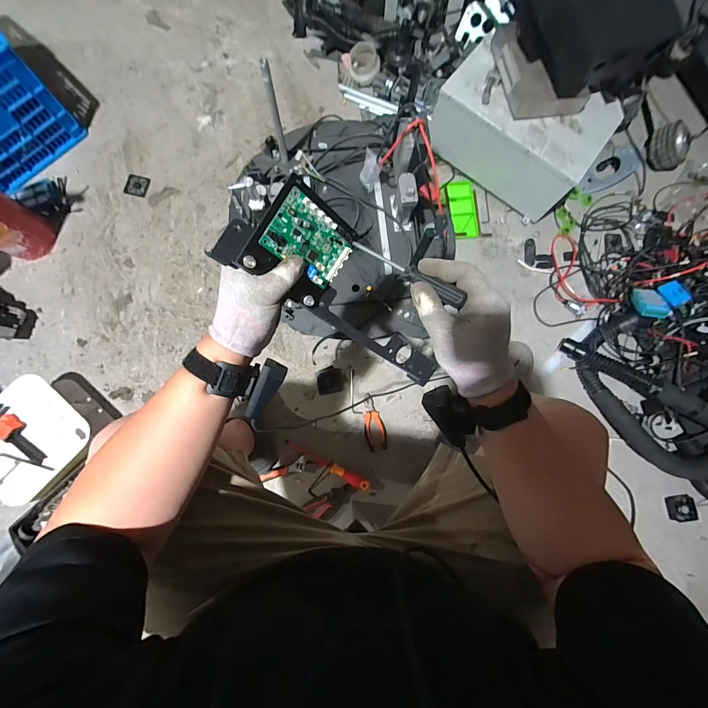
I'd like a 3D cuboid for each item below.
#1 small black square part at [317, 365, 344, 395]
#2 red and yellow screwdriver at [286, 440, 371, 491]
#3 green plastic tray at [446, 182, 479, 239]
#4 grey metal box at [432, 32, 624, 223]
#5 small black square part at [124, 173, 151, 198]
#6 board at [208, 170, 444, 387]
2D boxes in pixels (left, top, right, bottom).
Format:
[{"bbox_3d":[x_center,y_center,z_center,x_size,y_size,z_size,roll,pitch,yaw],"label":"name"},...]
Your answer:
[{"bbox_3d":[-0.066,0.075,0.947,0.076,0.012,0.072,-12,81,-5],"label":"small black square part"},{"bbox_3d":[-0.070,0.295,0.887,0.244,0.024,0.026,29,80,2],"label":"red and yellow screwdriver"},{"bbox_3d":[0.340,-0.451,1.038,0.082,0.009,0.183,-5,81,-4],"label":"green plastic tray"},{"bbox_3d":[0.459,-0.637,0.970,0.430,0.207,0.247,33,80,3],"label":"grey metal box"},{"bbox_3d":[-0.663,-0.517,1.020,0.070,0.004,0.068,12,80,-1],"label":"small black square part"},{"bbox_3d":[0.007,-0.049,0.438,0.041,0.373,0.106,23,77,44],"label":"board"}]

